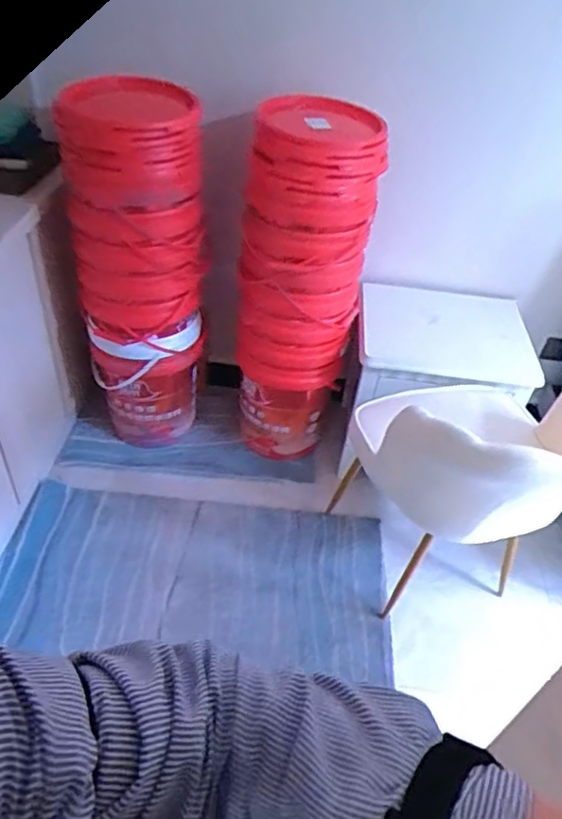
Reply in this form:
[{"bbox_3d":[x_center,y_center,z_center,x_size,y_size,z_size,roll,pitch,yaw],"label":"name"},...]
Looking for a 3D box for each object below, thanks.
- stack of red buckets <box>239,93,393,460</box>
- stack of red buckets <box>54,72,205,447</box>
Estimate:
[{"bbox_3d":[0.040,-0.298,1.600,0.316,0.907,0.306,-1,43,-8],"label":"stack of red buckets"},{"bbox_3d":[-0.366,-0.346,1.582,0.301,0.896,0.316,-3,43,-10],"label":"stack of red buckets"}]

